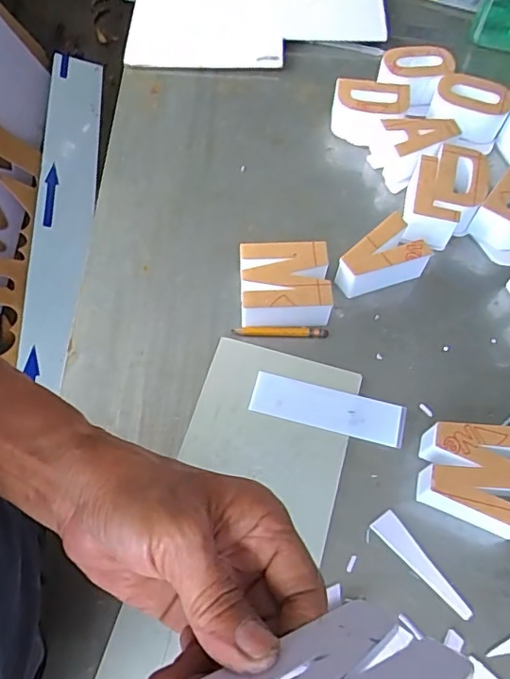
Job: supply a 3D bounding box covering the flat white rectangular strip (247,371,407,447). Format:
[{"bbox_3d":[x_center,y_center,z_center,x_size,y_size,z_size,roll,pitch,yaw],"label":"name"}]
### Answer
[{"bbox_3d":[0.065,0.062,0.482,0.136,0.004,0.039,13,64,6],"label":"flat white rectangular strip"}]

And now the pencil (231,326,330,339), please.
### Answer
[{"bbox_3d":[0.025,-0.007,0.515,0.090,0.007,0.007,1,63,0],"label":"pencil"}]

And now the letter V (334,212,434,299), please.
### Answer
[{"bbox_3d":[0.127,-0.073,0.532,0.089,0.048,0.056,-38,70,-17],"label":"letter V"}]

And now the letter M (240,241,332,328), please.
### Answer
[{"bbox_3d":[0.028,-0.051,0.517,0.081,0.047,0.073,0,63,-1],"label":"letter M"}]

